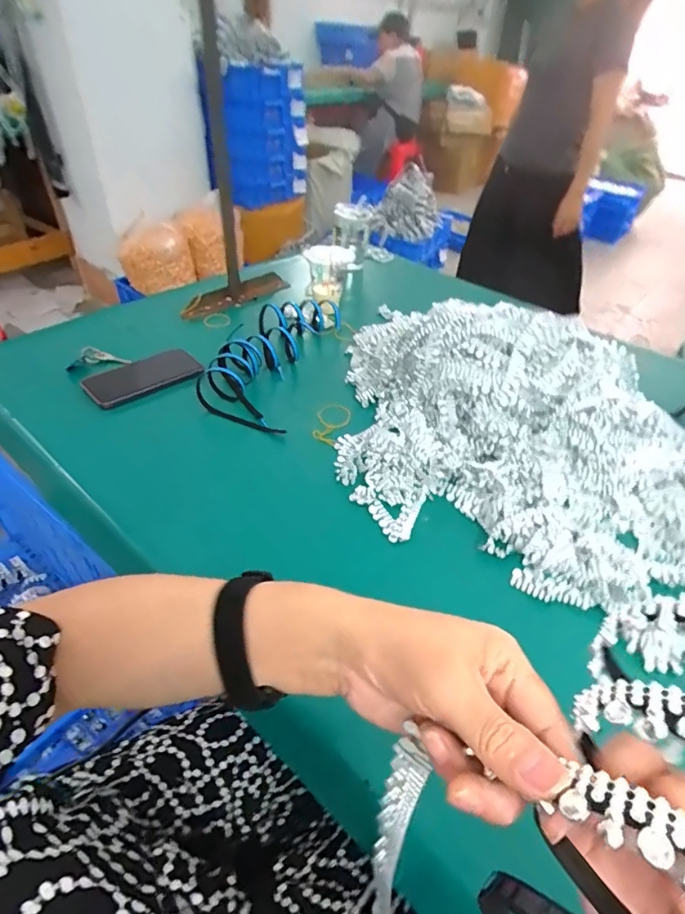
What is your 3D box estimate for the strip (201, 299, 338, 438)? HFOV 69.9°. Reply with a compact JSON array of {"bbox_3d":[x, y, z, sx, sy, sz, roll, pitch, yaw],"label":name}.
[{"bbox_3d":[-0.116,-0.173,0.813,0.147,0.089,0.368,11,43,8],"label":"strip"}]

